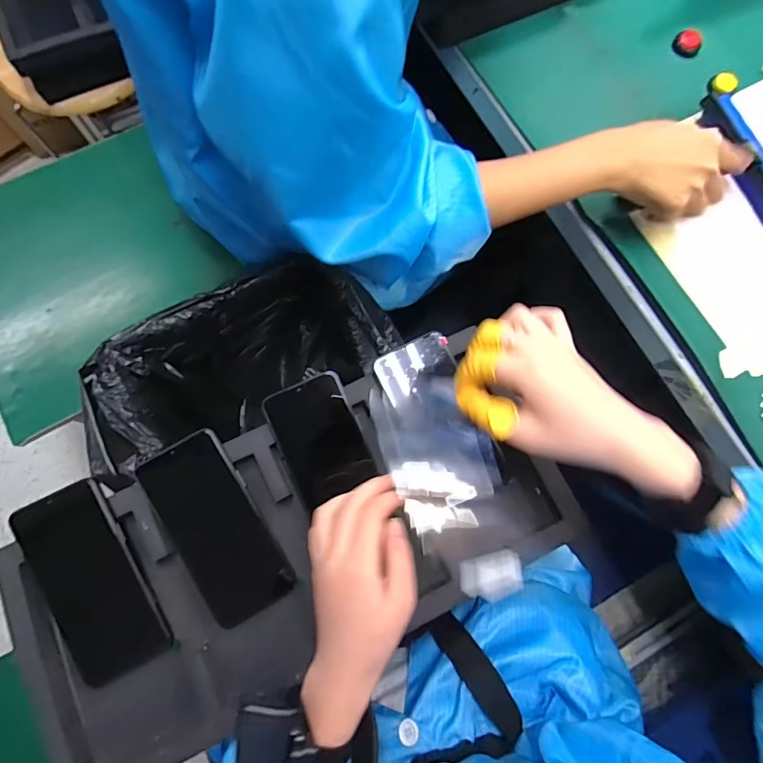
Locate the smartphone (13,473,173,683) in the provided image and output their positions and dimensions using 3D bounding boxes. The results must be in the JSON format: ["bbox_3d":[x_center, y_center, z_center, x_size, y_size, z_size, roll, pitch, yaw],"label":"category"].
[{"bbox_3d":[-0.251,0.174,0.389,0.076,0.013,0.162,-25,91,-7],"label":"smartphone"}]

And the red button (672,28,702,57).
[{"bbox_3d":[0.372,-0.412,0.543,0.029,0.016,0.029,0,76,-2],"label":"red button"}]

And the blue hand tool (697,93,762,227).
[{"bbox_3d":[0.399,-0.240,0.493,0.027,0.042,0.175,-23,78,-7],"label":"blue hand tool"}]

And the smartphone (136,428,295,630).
[{"bbox_3d":[-0.148,0.133,0.405,0.073,0.010,0.166,-27,92,-8],"label":"smartphone"}]

